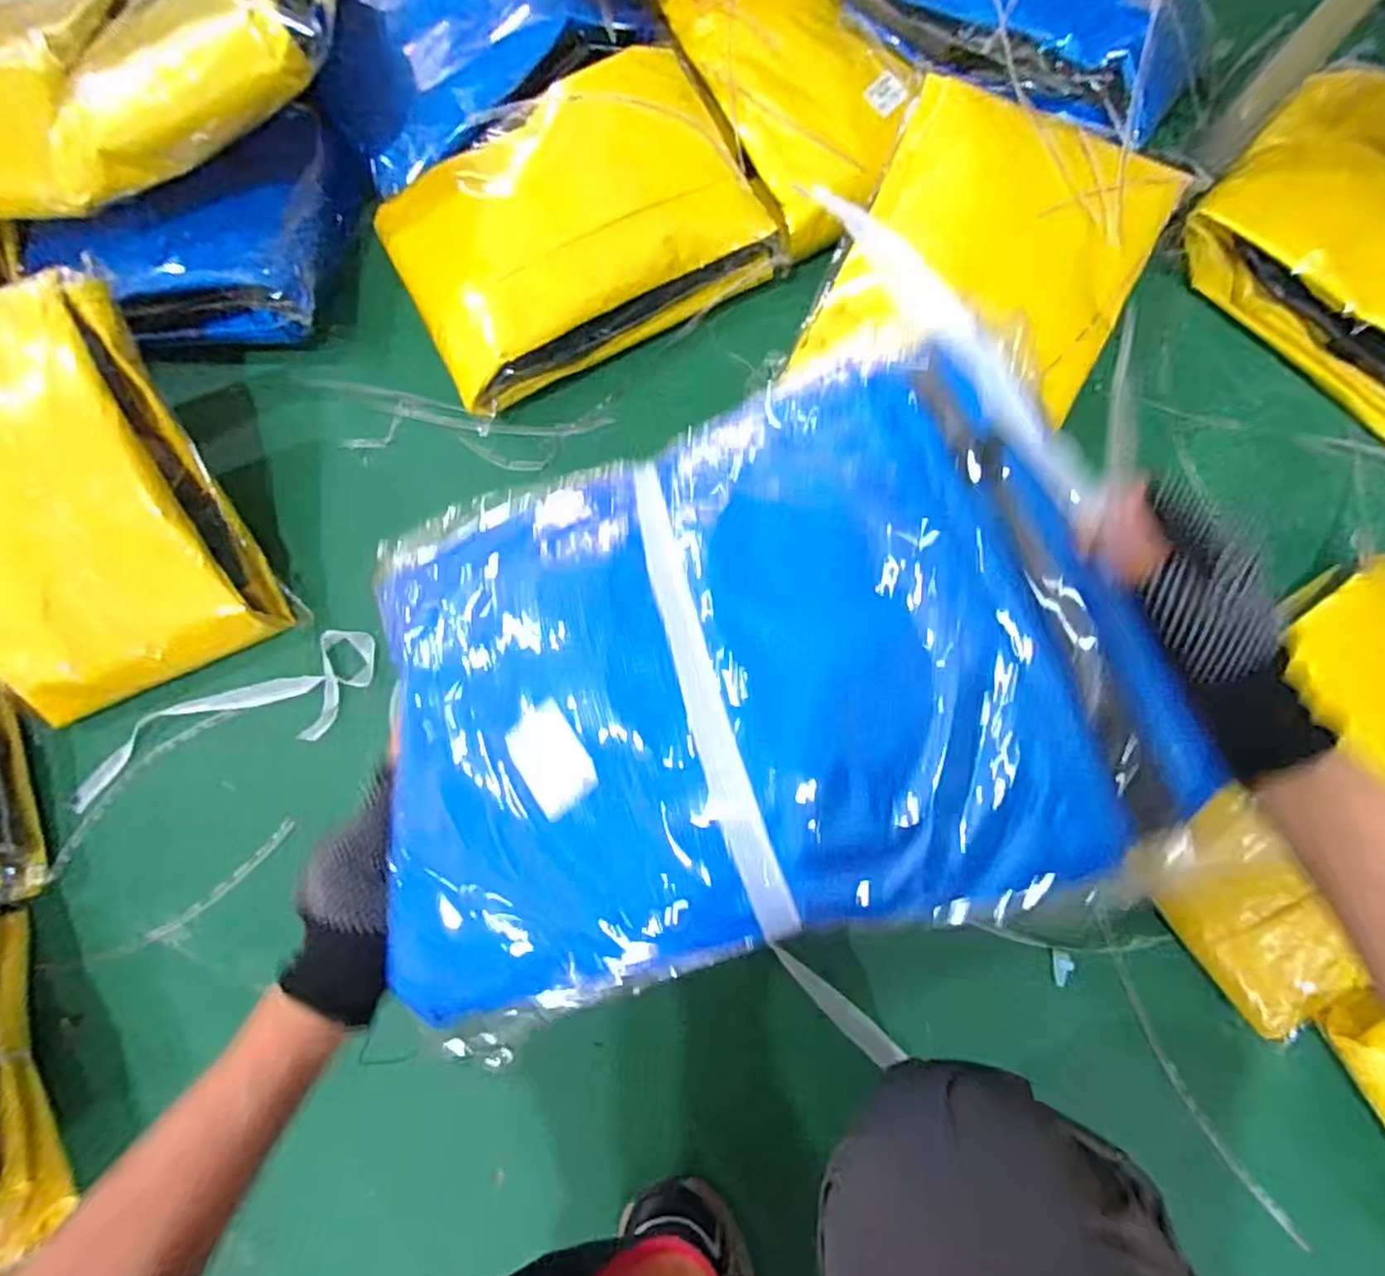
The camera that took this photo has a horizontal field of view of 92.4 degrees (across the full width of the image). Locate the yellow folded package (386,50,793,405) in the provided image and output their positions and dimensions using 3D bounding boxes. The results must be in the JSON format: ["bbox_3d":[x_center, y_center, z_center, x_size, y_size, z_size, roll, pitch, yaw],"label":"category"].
[{"bbox_3d":[-0.112,-0.388,0.633,0.333,0.079,0.237,-29,81,-2],"label":"yellow folded package"}]

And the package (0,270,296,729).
[{"bbox_3d":[-0.537,-0.107,0.562,0.234,0.053,0.326,-23,109,-4],"label":"package"}]

